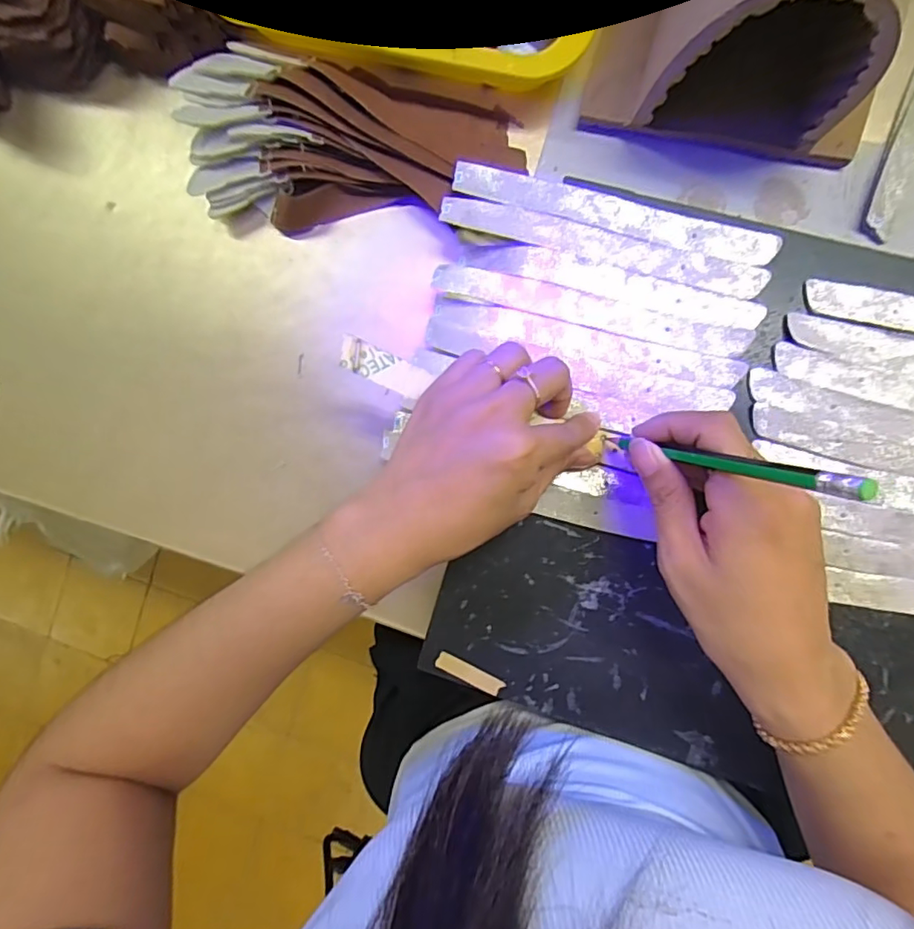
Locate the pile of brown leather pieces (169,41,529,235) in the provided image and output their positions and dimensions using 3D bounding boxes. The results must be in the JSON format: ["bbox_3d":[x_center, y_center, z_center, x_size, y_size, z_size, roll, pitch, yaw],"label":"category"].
[{"bbox_3d":[-0.072,-0.214,0.358,0.225,0.037,0.111,10,92,7],"label":"pile of brown leather pieces"}]

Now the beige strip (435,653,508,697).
[{"bbox_3d":[0.008,0.126,0.322,0.042,0.004,0.011,25,93,7],"label":"beige strip"}]

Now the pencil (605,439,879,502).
[{"bbox_3d":[0.105,-0.002,0.231,0.006,0.147,0.007,19,93,-16],"label":"pencil"}]

